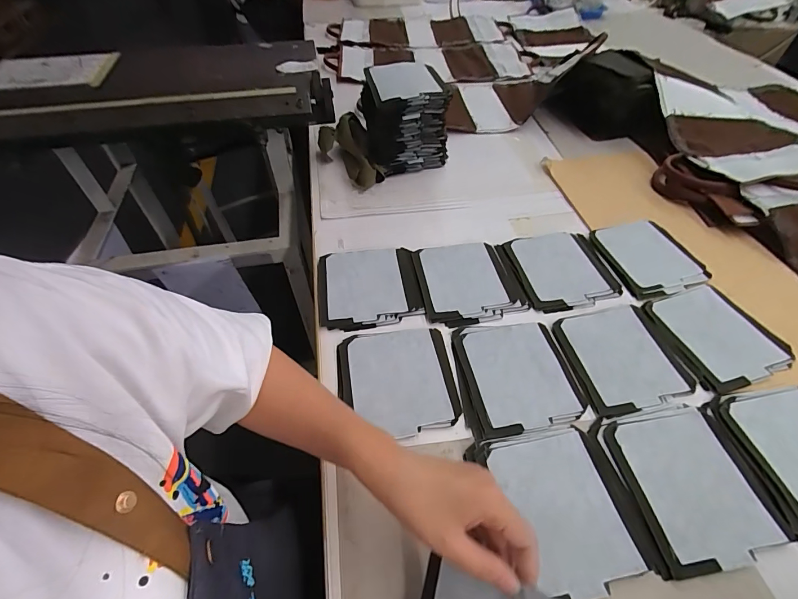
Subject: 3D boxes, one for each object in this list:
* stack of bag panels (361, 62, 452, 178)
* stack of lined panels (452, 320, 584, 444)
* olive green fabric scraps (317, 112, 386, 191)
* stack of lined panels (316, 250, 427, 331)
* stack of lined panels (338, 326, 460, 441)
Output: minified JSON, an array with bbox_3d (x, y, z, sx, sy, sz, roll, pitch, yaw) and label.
[{"bbox_3d":[0.011,-0.331,0.704,0.150,0.149,0.118,-13,51,-11],"label":"stack of bag panels"},{"bbox_3d":[0.142,0.092,0.462,0.139,0.009,0.143,-4,50,-3],"label":"stack of lined panels"},{"bbox_3d":[-0.092,-0.270,0.711,0.084,0.065,0.159,-24,66,-18],"label":"olive green fabric scraps"},{"bbox_3d":[-0.042,-0.022,0.539,0.139,0.011,0.137,-8,50,-6],"label":"stack of lined panels"},{"bbox_3d":[-0.002,0.091,0.448,0.133,0.011,0.136,-8,51,-6],"label":"stack of lined panels"}]

